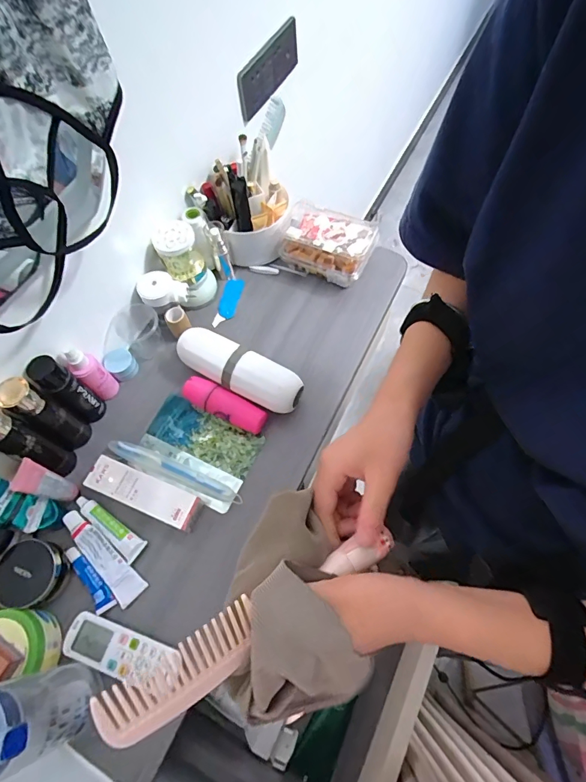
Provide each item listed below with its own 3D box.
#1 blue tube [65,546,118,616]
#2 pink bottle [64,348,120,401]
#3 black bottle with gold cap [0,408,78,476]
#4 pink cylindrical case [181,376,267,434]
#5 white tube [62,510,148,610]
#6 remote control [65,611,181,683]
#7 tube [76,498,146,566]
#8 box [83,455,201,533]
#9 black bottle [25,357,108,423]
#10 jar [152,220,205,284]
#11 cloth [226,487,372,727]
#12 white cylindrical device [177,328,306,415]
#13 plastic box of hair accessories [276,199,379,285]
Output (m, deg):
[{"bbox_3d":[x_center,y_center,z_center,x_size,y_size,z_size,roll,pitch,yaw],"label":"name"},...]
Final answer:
[{"bbox_3d":[-0.259,0.238,0.531,0.024,0.010,0.093,-39,68,-15],"label":"blue tube"},{"bbox_3d":[-0.293,-0.026,0.606,0.031,0.111,0.035,39,72,19],"label":"pink bottle"},{"bbox_3d":[-0.340,0.066,0.526,0.034,0.181,0.041,15,66,11],"label":"black bottle with gold cap"},{"bbox_3d":[-0.099,0.022,0.609,0.127,0.039,0.037,24,68,14],"label":"pink cylindrical case"},{"bbox_3d":[-0.249,0.213,0.542,0.141,0.020,0.034,40,72,20],"label":"white tube"},{"bbox_3d":[-0.202,0.304,0.486,0.134,0.022,0.048,15,66,10],"label":"remote control"},{"bbox_3d":[-0.247,0.180,0.556,0.116,0.019,0.030,33,70,17],"label":"tube"},{"bbox_3d":[-0.203,0.139,0.569,0.161,0.029,0.048,20,67,12],"label":"box"},{"bbox_3d":[-0.311,-0.001,0.577,0.042,0.128,0.040,-1,64,3],"label":"black bottle"},{"bbox_3d":[-0.177,-0.216,0.651,0.061,0.074,0.067,-1,64,3],"label":"jar"},{"bbox_3d":[-0.002,0.149,0.305,0.085,0.068,0.146,-7,64,0],"label":"cloth"},{"bbox_3d":[-0.081,-0.028,0.618,0.198,0.066,0.062,29,69,16],"label":"white cylindrical device"},{"bbox_3d":[0.059,-0.246,0.711,0.152,0.070,0.094,24,68,14],"label":"plastic box of hair accessories"}]

